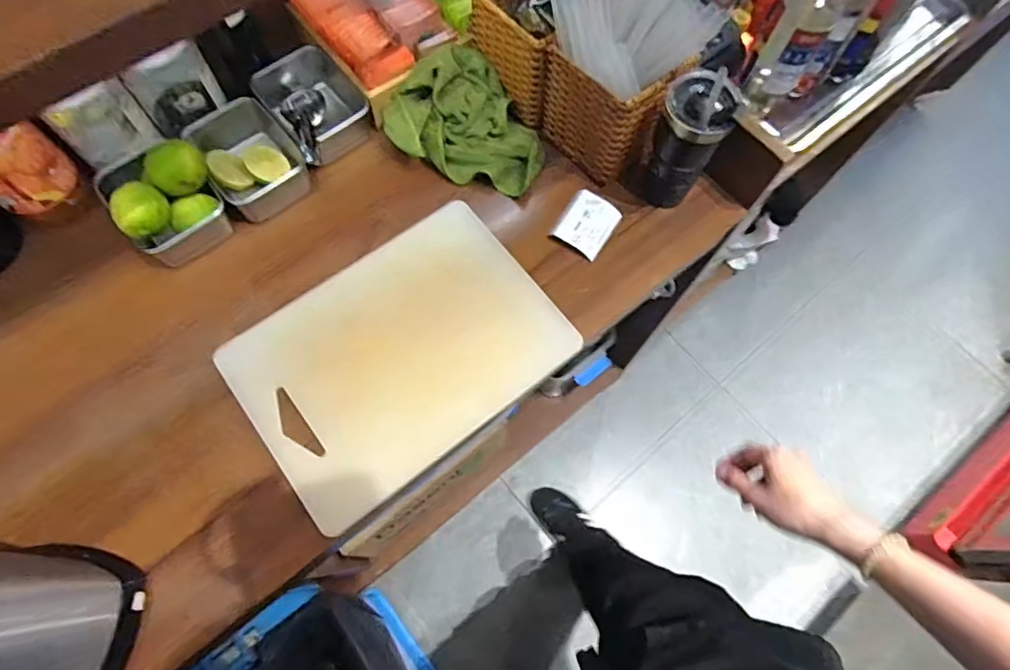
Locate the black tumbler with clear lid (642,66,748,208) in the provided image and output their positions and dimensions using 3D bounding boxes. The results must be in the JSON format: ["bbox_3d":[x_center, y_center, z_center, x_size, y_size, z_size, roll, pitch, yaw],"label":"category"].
[{"bbox_3d":[0.207,-0.219,0.647,0.072,0.162,0.079,1,70,-2],"label":"black tumbler with clear lid"}]

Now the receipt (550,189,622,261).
[{"bbox_3d":[0.104,-0.141,0.703,0.063,0.017,0.077,32,72,10],"label":"receipt"}]

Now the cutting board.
[{"bbox_3d":[-0.115,0.016,0.649,0.355,0.016,0.245,-35,82,-18],"label":"cutting board"}]

